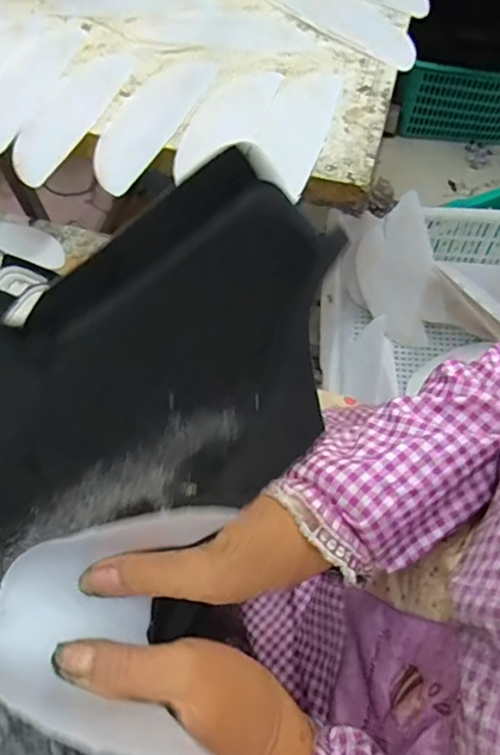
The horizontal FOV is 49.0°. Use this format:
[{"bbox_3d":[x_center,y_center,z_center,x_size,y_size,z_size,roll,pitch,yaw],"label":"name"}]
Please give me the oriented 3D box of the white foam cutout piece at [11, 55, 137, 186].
[{"bbox_3d":[-0.188,-0.274,0.571,0.069,0.010,0.189,19,66,10],"label":"white foam cutout piece"}]

